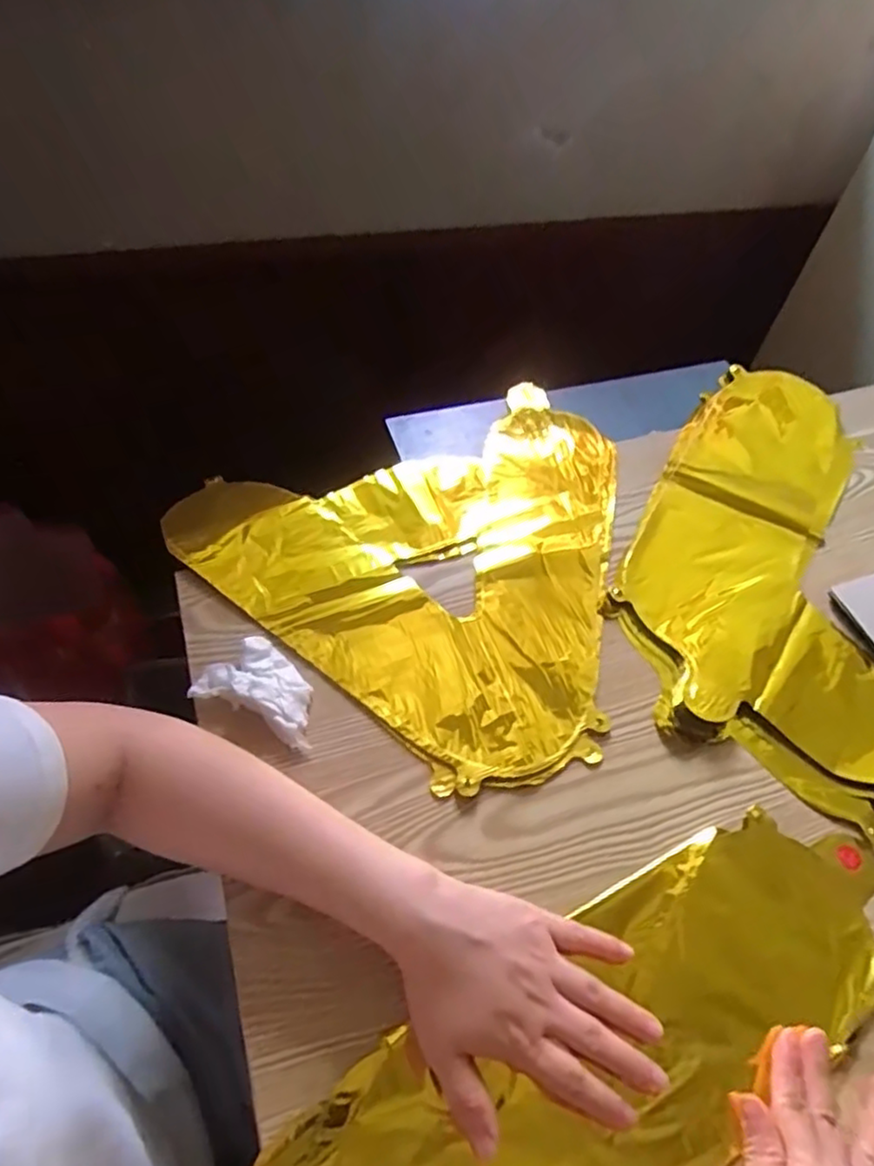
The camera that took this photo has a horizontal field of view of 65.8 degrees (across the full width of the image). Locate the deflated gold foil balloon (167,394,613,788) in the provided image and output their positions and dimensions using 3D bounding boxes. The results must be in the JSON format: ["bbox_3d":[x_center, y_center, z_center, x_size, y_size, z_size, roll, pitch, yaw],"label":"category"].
[{"bbox_3d":[0.024,-0.047,0.564,0.353,0.007,0.355,38,61,19],"label":"deflated gold foil balloon"}]

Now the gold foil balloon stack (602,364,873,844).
[{"bbox_3d":[0.298,-0.032,0.574,0.230,0.013,0.410,25,57,12],"label":"gold foil balloon stack"}]

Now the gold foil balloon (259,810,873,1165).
[{"bbox_3d":[0.087,0.267,0.368,0.424,0.009,0.131,-25,62,-21],"label":"gold foil balloon"}]

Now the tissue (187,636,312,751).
[{"bbox_3d":[-0.116,0.070,0.461,0.087,0.020,0.054,25,57,11],"label":"tissue"}]

